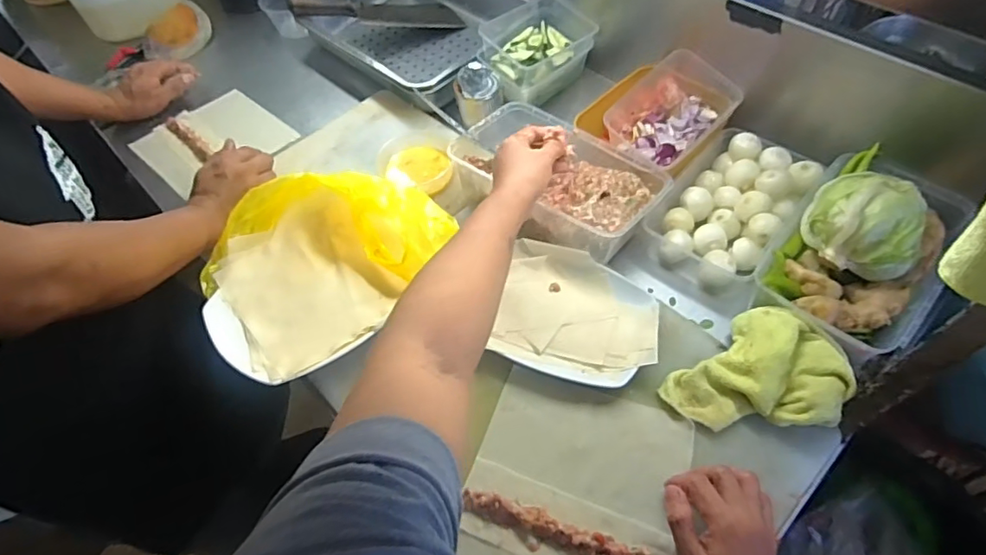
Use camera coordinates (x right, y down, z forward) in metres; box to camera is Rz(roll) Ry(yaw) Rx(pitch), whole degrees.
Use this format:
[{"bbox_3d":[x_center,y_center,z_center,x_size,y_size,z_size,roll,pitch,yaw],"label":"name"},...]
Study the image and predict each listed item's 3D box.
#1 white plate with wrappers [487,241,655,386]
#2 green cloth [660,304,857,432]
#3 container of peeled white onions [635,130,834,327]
[{"bbox_3d":[0.098,0.041,0.638,0.180,0.027,0.155,12,56,12],"label":"white plate with wrappers"},{"bbox_3d":[0.280,0.108,0.564,0.161,0.050,0.137,-34,59,-18],"label":"green cloth"},{"bbox_3d":[0.303,-0.080,0.716,0.152,0.083,0.234,30,62,23],"label":"container of peeled white onions"}]

